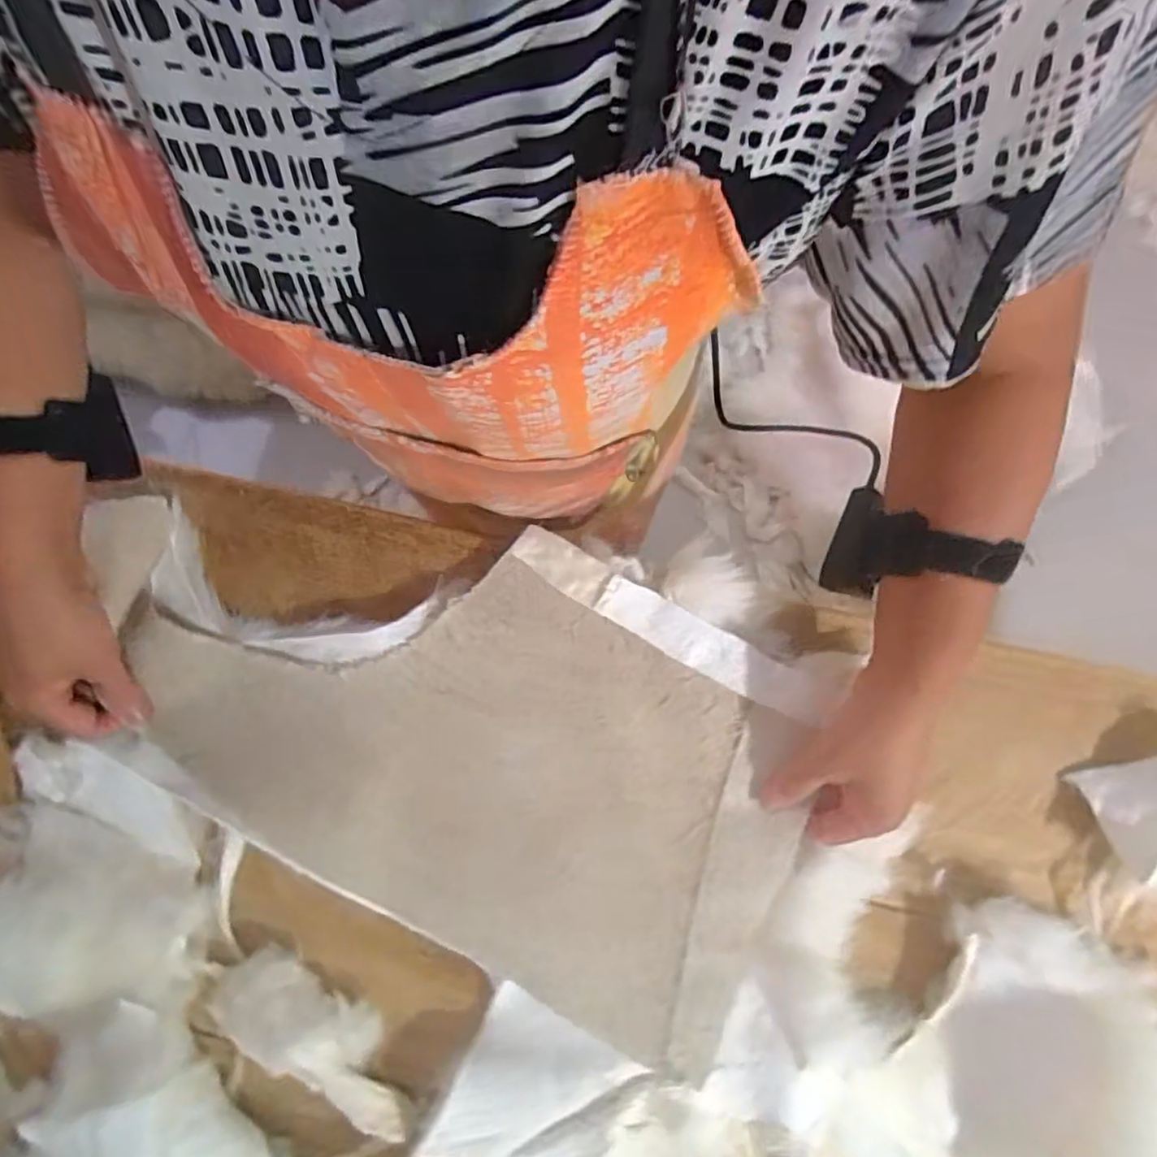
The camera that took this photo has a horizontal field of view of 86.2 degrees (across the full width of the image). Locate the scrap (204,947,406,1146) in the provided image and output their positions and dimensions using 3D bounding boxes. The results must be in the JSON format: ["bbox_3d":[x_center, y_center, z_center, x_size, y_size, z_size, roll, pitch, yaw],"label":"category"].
[{"bbox_3d":[-0.172,0.291,0.395,0.154,0.033,0.060,28,83,4],"label":"scrap"}]

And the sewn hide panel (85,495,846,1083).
[{"bbox_3d":[-0.096,0.090,0.421,0.497,0.036,0.264,24,76,6],"label":"sewn hide panel"}]

